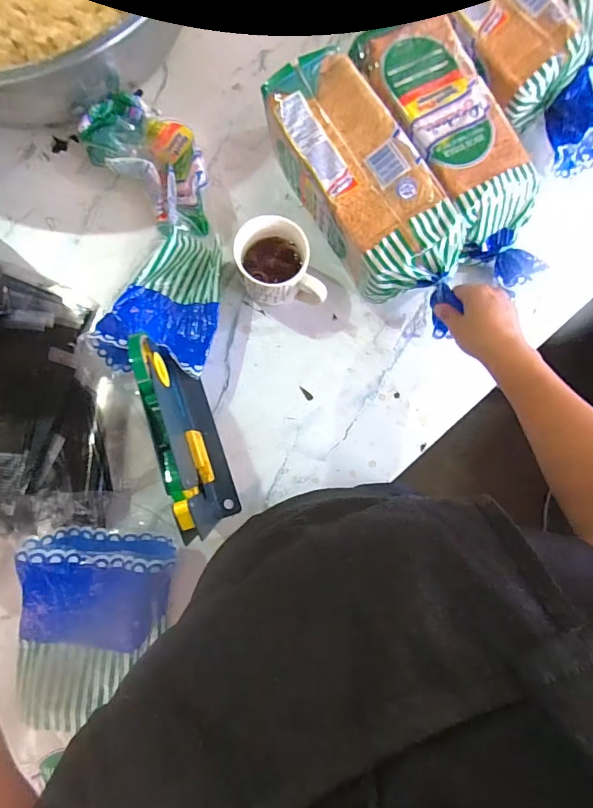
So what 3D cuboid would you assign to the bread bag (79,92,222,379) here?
[{"bbox_3d":[-0.178,-0.207,0.548,0.158,0.071,0.346,-6,83,-3],"label":"bread bag"}]

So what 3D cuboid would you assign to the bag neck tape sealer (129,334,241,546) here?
[{"bbox_3d":[-0.120,0.035,0.475,0.050,0.163,0.221,-17,84,-4],"label":"bag neck tape sealer"}]

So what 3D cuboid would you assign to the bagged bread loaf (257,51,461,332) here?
[{"bbox_3d":[0.084,-0.249,0.536,0.123,0.109,0.332,-32,87,-5],"label":"bagged bread loaf"}]

